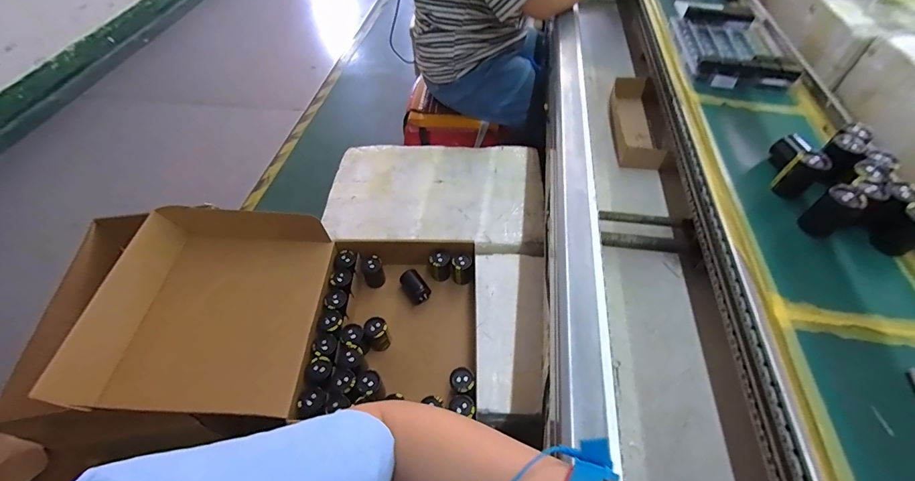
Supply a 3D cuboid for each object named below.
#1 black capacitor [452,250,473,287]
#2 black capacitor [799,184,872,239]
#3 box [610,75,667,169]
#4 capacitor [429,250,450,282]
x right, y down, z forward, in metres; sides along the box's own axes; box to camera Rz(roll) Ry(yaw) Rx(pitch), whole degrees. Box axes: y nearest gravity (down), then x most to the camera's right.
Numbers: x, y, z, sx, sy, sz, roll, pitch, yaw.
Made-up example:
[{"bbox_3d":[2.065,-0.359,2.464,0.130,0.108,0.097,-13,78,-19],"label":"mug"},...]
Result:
[{"bbox_3d":[0.008,0.050,0.680,0.033,0.056,0.030,0,53,0],"label":"black capacitor"},{"bbox_3d":[0.428,-0.035,0.450,0.035,0.055,0.034,-27,57,-21],"label":"black capacitor"},{"bbox_3d":[0.335,-0.234,0.760,0.076,0.041,0.248,6,53,5],"label":"box"},{"bbox_3d":[-0.030,0.044,0.686,0.034,0.054,0.028,-4,53,-2],"label":"capacitor"}]

